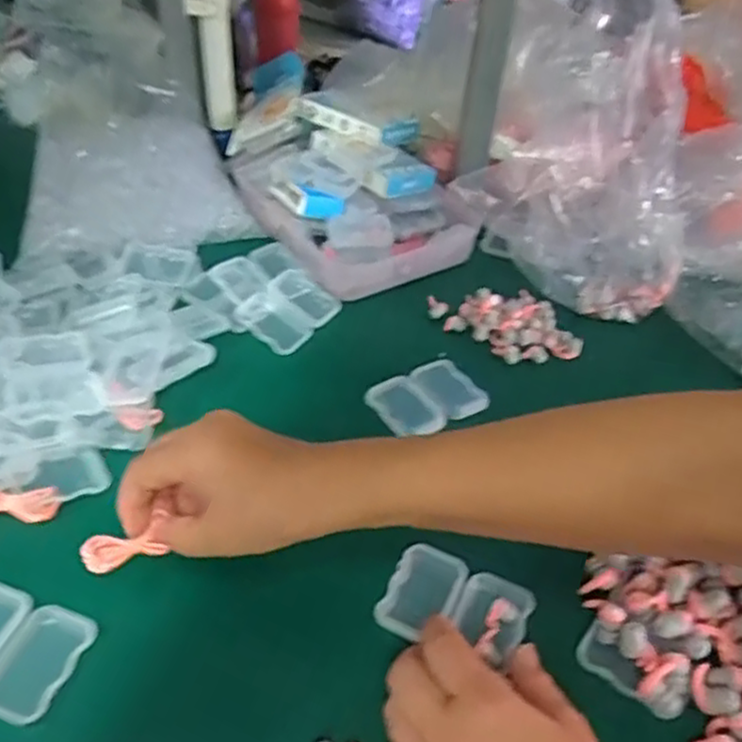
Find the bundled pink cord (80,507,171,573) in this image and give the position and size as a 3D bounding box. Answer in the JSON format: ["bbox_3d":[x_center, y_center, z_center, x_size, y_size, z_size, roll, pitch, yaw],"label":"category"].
[{"bbox_3d":[-0.130,0.092,0.388,0.042,0.014,0.015,-8,44,-27],"label":"bundled pink cord"}]

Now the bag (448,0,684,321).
[{"bbox_3d":[0.190,-0.219,0.634,0.187,0.213,0.243,13,43,8],"label":"bag"}]

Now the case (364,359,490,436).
[{"bbox_3d":[0.041,0.018,0.538,0.077,0.010,0.059,-20,48,-25],"label":"case"}]

